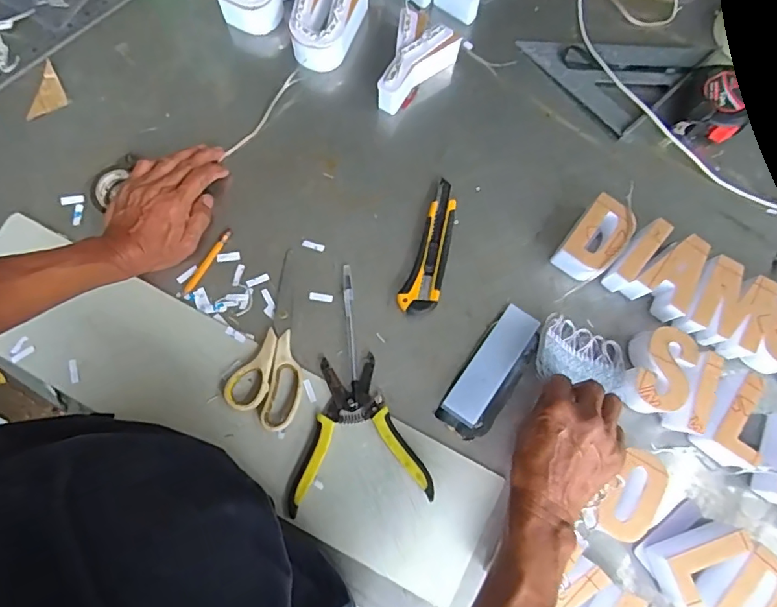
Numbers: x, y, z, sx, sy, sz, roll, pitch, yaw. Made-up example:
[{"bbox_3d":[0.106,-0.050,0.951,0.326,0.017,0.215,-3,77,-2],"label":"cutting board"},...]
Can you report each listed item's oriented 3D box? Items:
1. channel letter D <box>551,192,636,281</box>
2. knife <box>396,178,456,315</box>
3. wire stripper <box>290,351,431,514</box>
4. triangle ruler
[{"bbox_3d":[0.225,-0.070,0.572,0.056,0.046,0.089,37,79,6],"label":"channel letter D"},{"bbox_3d":[0.051,-0.061,0.577,0.038,0.018,0.155,18,77,2],"label":"knife"},{"bbox_3d":[-0.031,0.130,0.533,0.140,0.013,0.146,-3,77,-2],"label":"wire stripper"},{"bbox_3d":[0.283,-0.312,0.647,0.165,0.014,0.169,-43,82,-8],"label":"triangle ruler"}]

